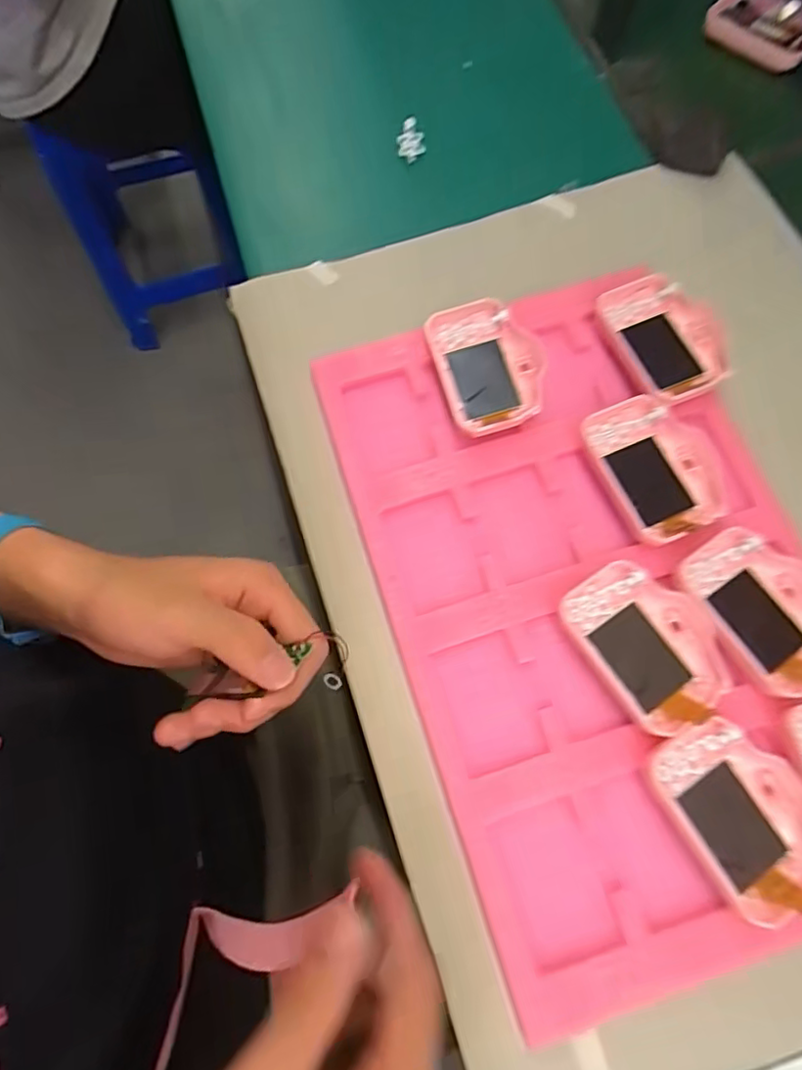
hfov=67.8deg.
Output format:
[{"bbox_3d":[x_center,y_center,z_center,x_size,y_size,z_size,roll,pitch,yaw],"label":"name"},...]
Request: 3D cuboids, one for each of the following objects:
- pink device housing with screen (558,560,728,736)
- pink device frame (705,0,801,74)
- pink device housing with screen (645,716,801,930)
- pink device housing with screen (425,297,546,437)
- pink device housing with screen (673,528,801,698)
[{"bbox_3d":[0.128,0.055,0.309,0.057,0.017,0.083,-34,74,-10],"label":"pink device housing with screen"},{"bbox_3d":[0.290,-0.407,0.478,0.084,0.011,0.080,34,75,12],"label":"pink device frame"},{"bbox_3d":[0.161,0.130,0.283,0.060,0.018,0.082,-32,73,-10],"label":"pink device housing with screen"},{"bbox_3d":[0.054,-0.102,0.363,0.061,0.017,0.080,-17,72,-5],"label":"pink device housing with screen"},{"bbox_3d":[0.191,0.036,0.312,0.062,0.016,0.082,-33,74,-10],"label":"pink device housing with screen"}]

